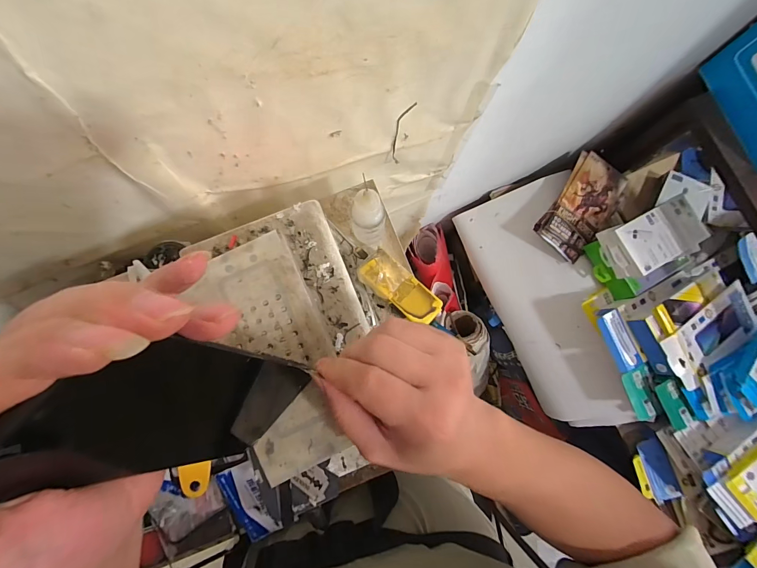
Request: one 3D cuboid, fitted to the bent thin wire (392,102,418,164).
[{"bbox_3d":[0.030,-0.192,0.458,0.009,0.109,0.027,38,81,4],"label":"bent thin wire"}]

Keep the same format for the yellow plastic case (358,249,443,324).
[{"bbox_3d":[0.023,0.005,0.366,0.091,0.013,0.039,39,82,4],"label":"yellow plastic case"}]

